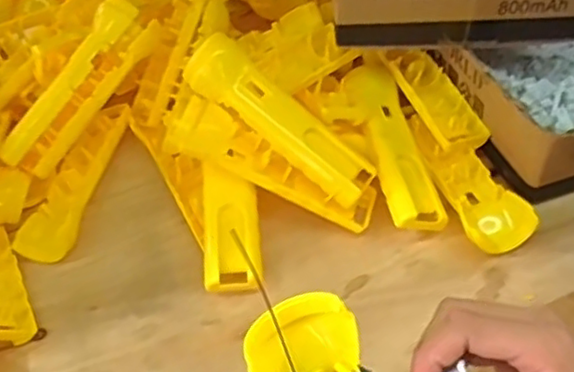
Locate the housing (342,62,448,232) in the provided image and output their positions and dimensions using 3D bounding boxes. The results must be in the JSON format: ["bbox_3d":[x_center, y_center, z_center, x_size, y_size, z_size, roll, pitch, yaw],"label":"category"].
[{"bbox_3d":[0.083,-0.036,0.534,0.042,0.025,0.166,-11,48,-5],"label":"housing"}]

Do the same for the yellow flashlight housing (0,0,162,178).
[{"bbox_3d":[-0.173,-0.083,0.552,0.043,0.034,0.160,30,80,23],"label":"yellow flashlight housing"}]

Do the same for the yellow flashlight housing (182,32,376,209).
[{"bbox_3d":[-0.003,-0.051,0.507,0.164,0.027,0.048,40,61,-2],"label":"yellow flashlight housing"}]

